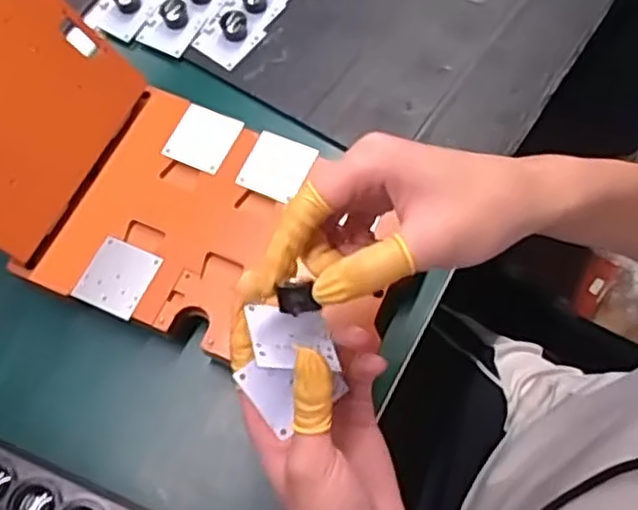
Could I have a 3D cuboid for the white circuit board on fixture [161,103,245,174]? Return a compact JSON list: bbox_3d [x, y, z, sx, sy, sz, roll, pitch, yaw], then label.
[{"bbox_3d":[-0.086,-0.087,0.511,0.045,0.006,0.047,24,69,10],"label":"white circuit board on fixture"}]

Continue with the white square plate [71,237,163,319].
[{"bbox_3d":[-0.137,0.014,0.468,0.045,0.004,0.048,21,69,9],"label":"white square plate"}]

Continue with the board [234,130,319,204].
[{"bbox_3d":[-0.030,-0.064,0.502,0.045,0.004,0.048,23,73,5],"label":"board"}]

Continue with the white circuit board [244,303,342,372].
[{"bbox_3d":[-0.015,0.042,0.359,0.041,0.004,0.042,4,40,-18],"label":"white circuit board"}]

